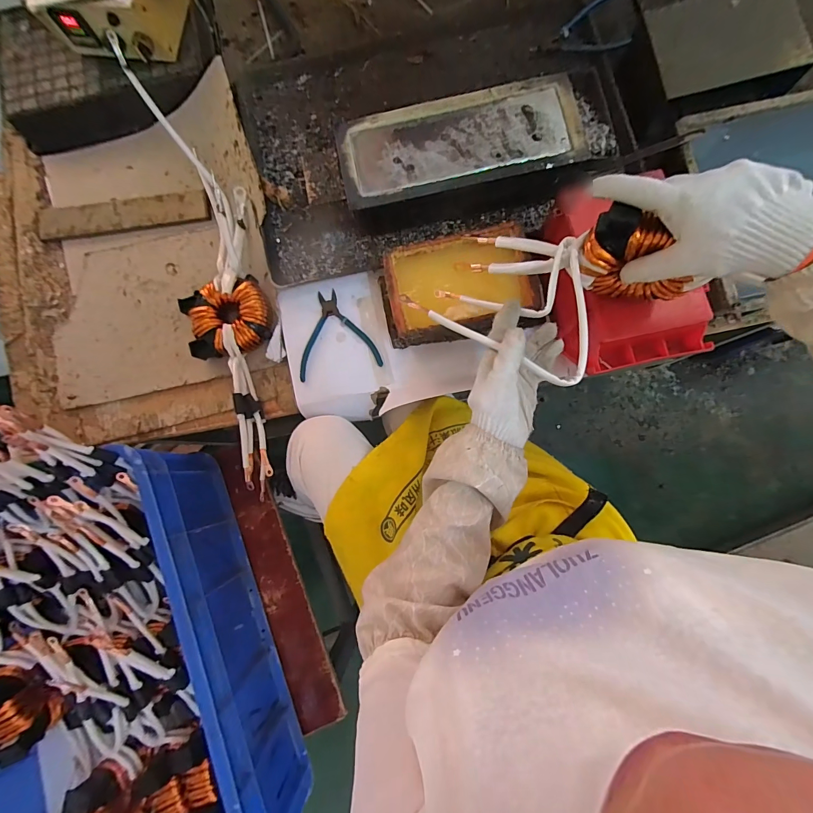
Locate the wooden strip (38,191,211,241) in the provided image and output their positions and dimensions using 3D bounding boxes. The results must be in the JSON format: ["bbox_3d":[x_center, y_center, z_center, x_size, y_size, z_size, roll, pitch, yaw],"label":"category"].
[{"bbox_3d":[-0.489,-0.333,0.651,0.297,0.024,0.050,-6,82,3],"label":"wooden strip"}]

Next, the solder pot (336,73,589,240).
[{"bbox_3d":[0.077,-0.366,0.570,0.338,0.083,0.159,-11,82,2],"label":"solder pot"}]

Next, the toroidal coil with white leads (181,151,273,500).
[{"bbox_3d":[-0.288,-0.150,0.603,0.135,0.059,0.467,-12,82,2],"label":"toroidal coil with white leads"}]

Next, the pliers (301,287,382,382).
[{"bbox_3d":[-0.112,-0.117,0.591,0.126,0.011,0.133,-11,82,2],"label":"pliers"}]

